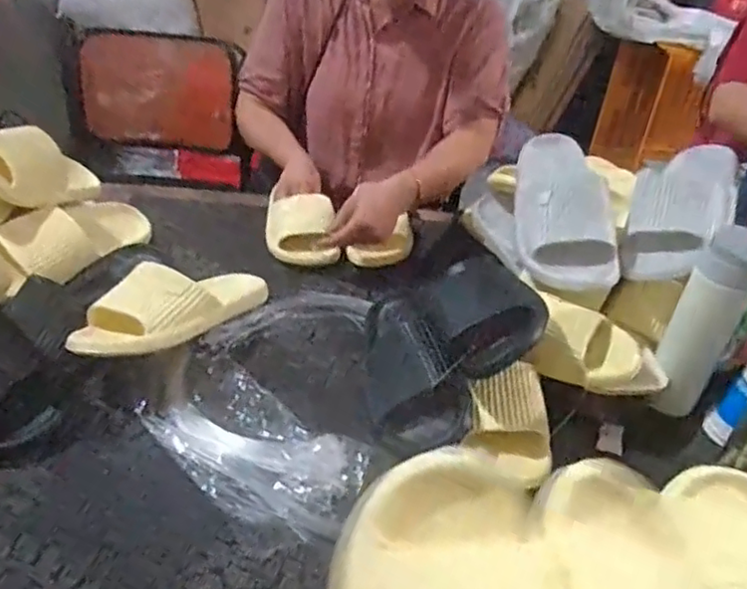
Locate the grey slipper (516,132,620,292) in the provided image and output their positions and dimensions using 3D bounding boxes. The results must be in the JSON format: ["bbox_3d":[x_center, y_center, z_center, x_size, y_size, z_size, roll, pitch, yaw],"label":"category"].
[{"bbox_3d":[0.234,-0.105,0.816,0.099,0.069,0.223,-4,64,-6],"label":"grey slipper"}]

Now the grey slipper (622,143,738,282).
[{"bbox_3d":[0.419,-0.100,0.862,0.130,0.085,0.256,-13,35,34],"label":"grey slipper"}]

